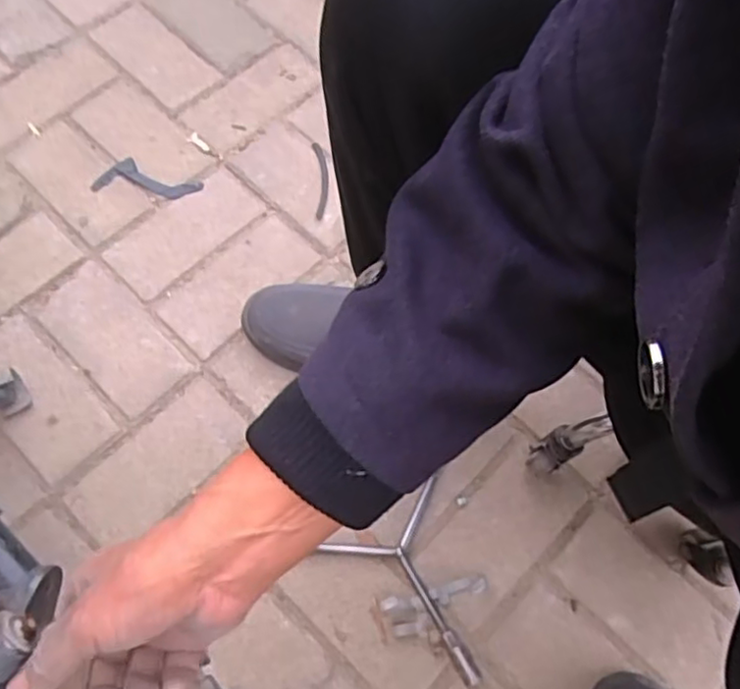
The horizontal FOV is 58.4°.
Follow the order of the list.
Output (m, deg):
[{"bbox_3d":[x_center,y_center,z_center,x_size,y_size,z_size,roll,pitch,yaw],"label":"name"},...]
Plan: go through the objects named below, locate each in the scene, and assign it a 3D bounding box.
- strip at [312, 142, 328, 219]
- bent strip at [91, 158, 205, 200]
[{"bbox_3d":[-0.061,-0.207,0.831,0.016,0.006,0.115,-4,67,-4],"label":"strip"},{"bbox_3d":[-0.278,-0.210,0.835,0.133,0.010,0.050,3,70,-5],"label":"bent strip"}]

